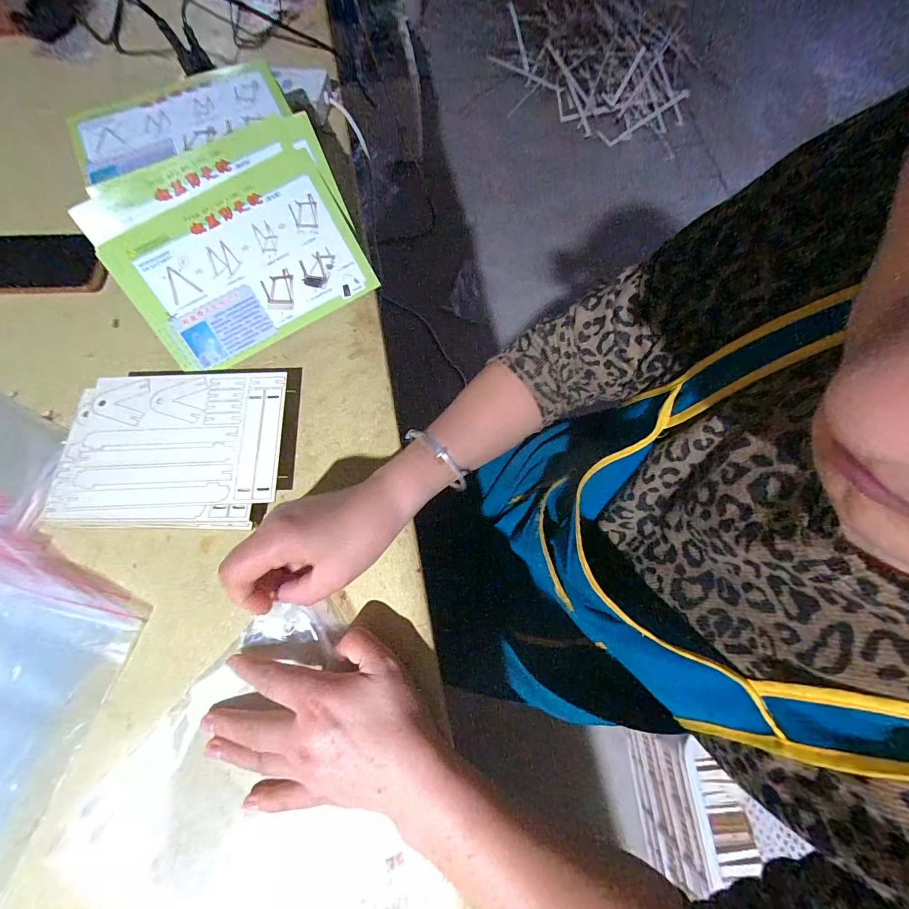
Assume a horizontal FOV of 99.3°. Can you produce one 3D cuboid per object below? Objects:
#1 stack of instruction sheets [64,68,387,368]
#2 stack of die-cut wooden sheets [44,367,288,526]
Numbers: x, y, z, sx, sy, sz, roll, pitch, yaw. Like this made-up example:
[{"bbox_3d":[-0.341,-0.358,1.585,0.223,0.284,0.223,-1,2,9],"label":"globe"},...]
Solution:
[{"bbox_3d":[-0.241,-0.251,0.403,0.227,0.103,0.251,-28,74,-9],"label":"stack of instruction sheets"},{"bbox_3d":[-0.260,-0.004,0.362,0.194,0.026,0.144,-2,72,-1],"label":"stack of die-cut wooden sheets"}]

